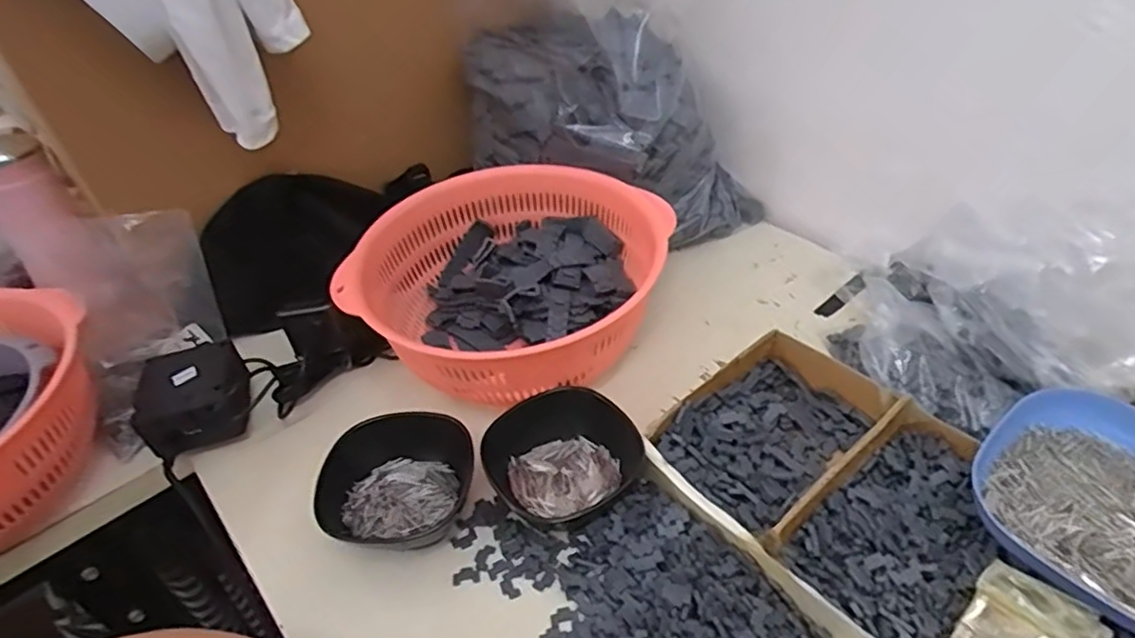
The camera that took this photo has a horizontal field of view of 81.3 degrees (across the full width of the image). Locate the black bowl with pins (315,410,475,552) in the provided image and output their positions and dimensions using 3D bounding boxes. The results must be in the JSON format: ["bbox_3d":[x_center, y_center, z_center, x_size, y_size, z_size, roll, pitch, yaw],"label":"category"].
[{"bbox_3d":[-0.125,0.122,0.494,0.110,0.050,0.096,-5,41,1],"label":"black bowl with pins"}]

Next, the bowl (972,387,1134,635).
[{"bbox_3d":[0.325,0.113,0.391,0.130,0.047,0.138,-30,47,-25],"label":"bowl"}]

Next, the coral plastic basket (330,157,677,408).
[{"bbox_3d":[-0.044,-0.027,0.589,0.248,0.105,0.257,-4,41,3],"label":"coral plastic basket"}]

